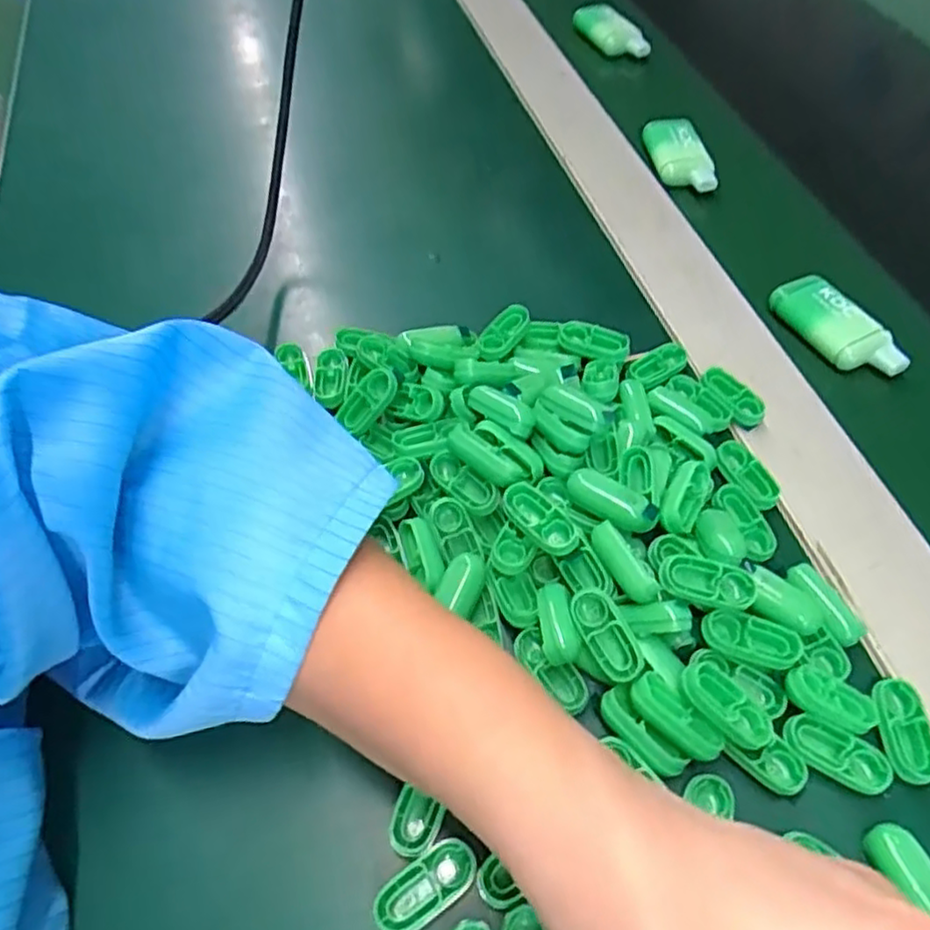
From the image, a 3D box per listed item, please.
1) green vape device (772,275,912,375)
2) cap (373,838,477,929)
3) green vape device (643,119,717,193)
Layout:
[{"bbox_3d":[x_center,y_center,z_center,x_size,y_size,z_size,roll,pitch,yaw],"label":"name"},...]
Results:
[{"bbox_3d":[0.196,-0.073,0.361,0.036,0.013,0.071,-29,62,-19],"label":"green vape device"},{"bbox_3d":[-0.012,0.130,0.213,0.034,0.004,0.016,-31,63,-20],"label":"cap"},{"bbox_3d":[0.139,-0.203,0.453,0.040,0.014,0.066,-4,57,-4],"label":"green vape device"}]

